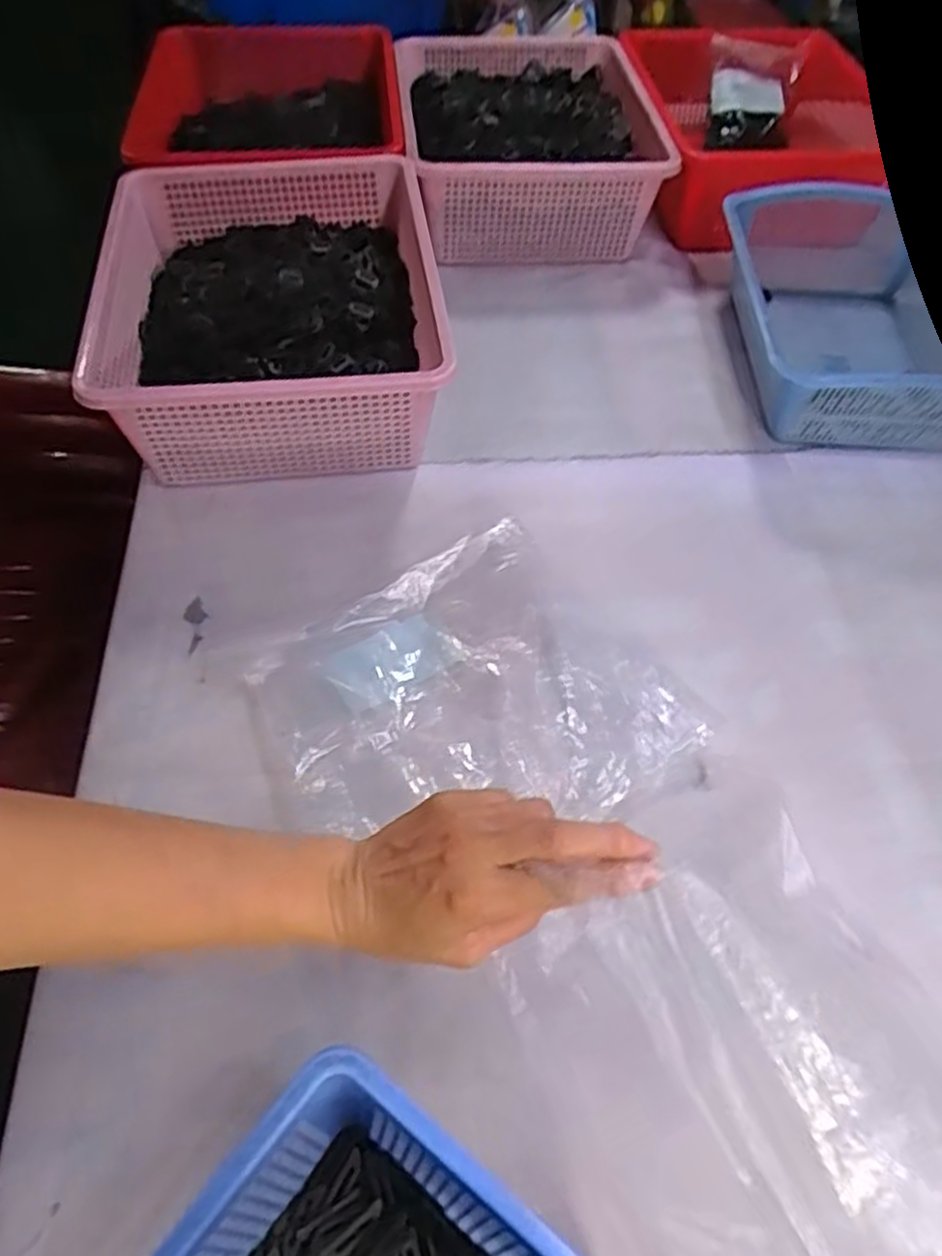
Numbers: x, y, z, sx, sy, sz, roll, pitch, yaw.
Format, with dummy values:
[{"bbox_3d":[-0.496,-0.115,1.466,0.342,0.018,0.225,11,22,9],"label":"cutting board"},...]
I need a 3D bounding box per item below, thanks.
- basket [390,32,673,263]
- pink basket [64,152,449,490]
[{"bbox_3d":[0.065,-0.606,0.977,0.298,0.129,0.392,-4,55,-4],"label":"basket"},{"bbox_3d":[-0.187,-0.299,0.754,0.297,0.130,0.367,-6,55,-5],"label":"pink basket"}]

